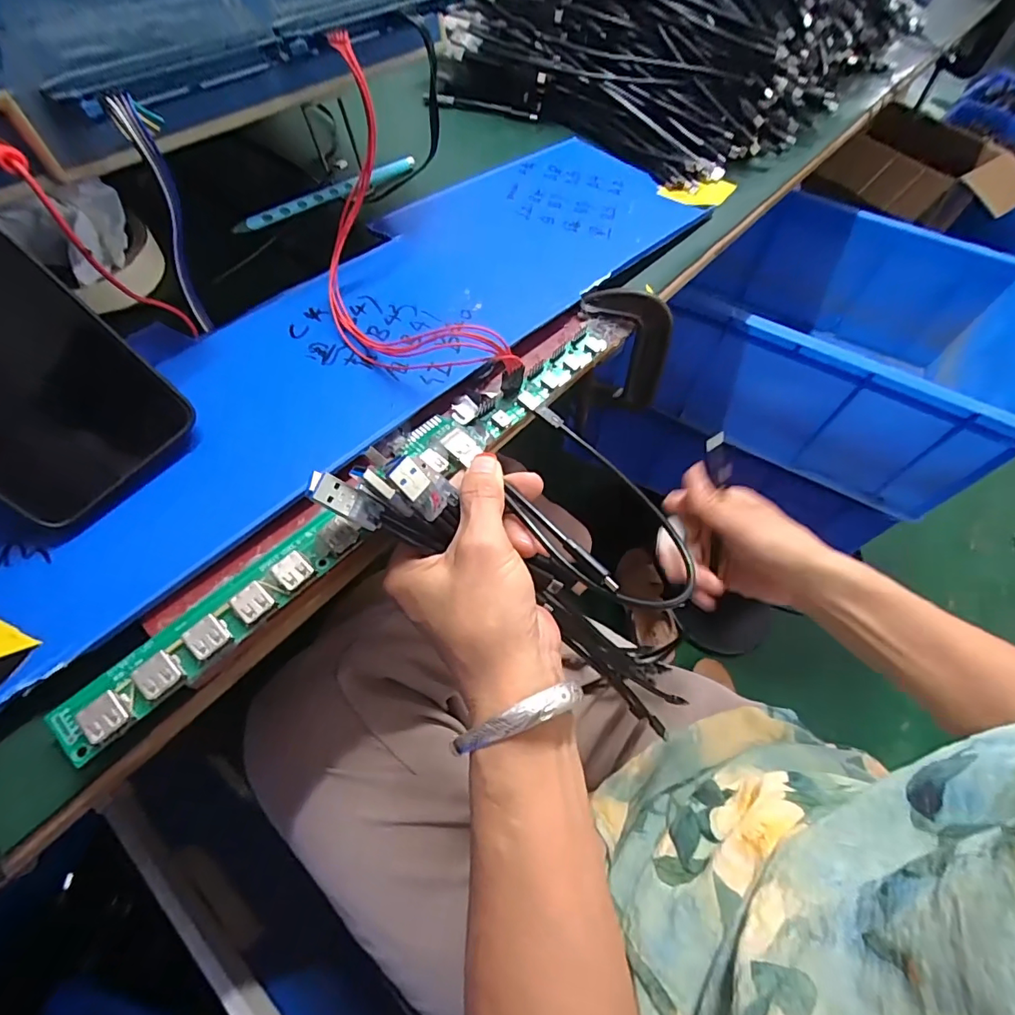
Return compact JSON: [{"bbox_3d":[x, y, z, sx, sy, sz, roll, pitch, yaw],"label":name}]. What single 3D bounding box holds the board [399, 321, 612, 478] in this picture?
[{"bbox_3d":[0.009,-0.064,0.273,0.148,0.012,0.033,-38,69,-21],"label":"board"}]

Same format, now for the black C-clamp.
[{"bbox_3d":[0.073,-0.101,0.327,0.059,0.085,0.014,18,60,6],"label":"black C-clamp"}]

